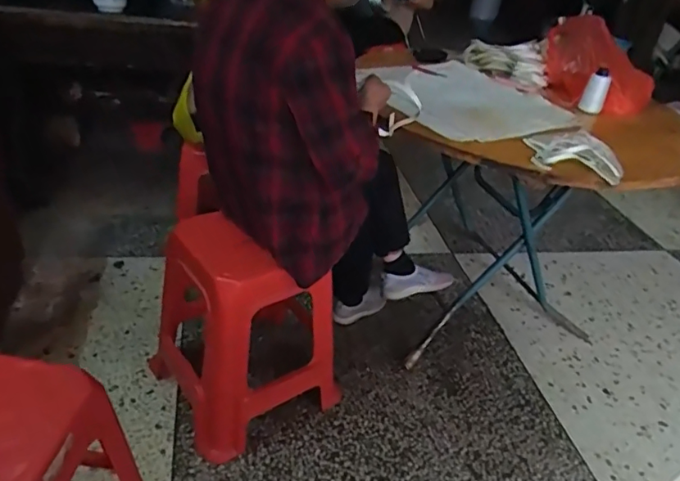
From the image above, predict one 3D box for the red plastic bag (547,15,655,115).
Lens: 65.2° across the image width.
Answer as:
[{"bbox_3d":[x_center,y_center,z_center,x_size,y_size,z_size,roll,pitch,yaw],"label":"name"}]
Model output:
[{"bbox_3d":[0.735,-0.498,1.516,0.320,0.201,0.216,22,36,21],"label":"red plastic bag"}]

